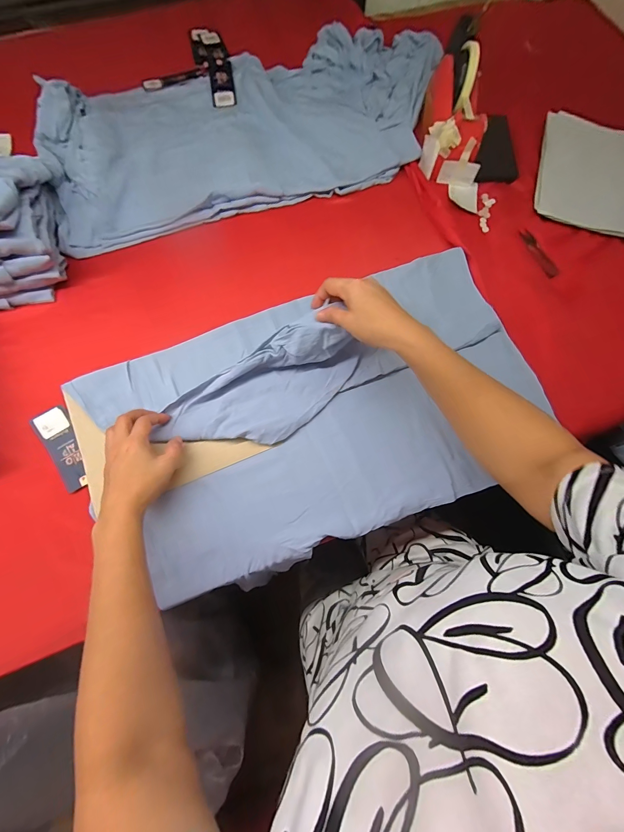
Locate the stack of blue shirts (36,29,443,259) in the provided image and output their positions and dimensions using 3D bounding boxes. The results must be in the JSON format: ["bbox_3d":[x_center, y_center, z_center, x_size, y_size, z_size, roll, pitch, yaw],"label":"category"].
[{"bbox_3d":[-0.092,-0.540,0.590,0.756,0.049,0.362,-18,76,-7],"label":"stack of blue shirts"}]

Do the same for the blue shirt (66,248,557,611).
[{"bbox_3d":[0.023,-0.021,0.435,0.589,0.085,0.346,-20,71,-7],"label":"blue shirt"}]

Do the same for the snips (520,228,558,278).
[{"bbox_3d":[0.383,-0.277,0.545,0.019,0.008,0.097,-22,71,-8],"label":"snips"}]

